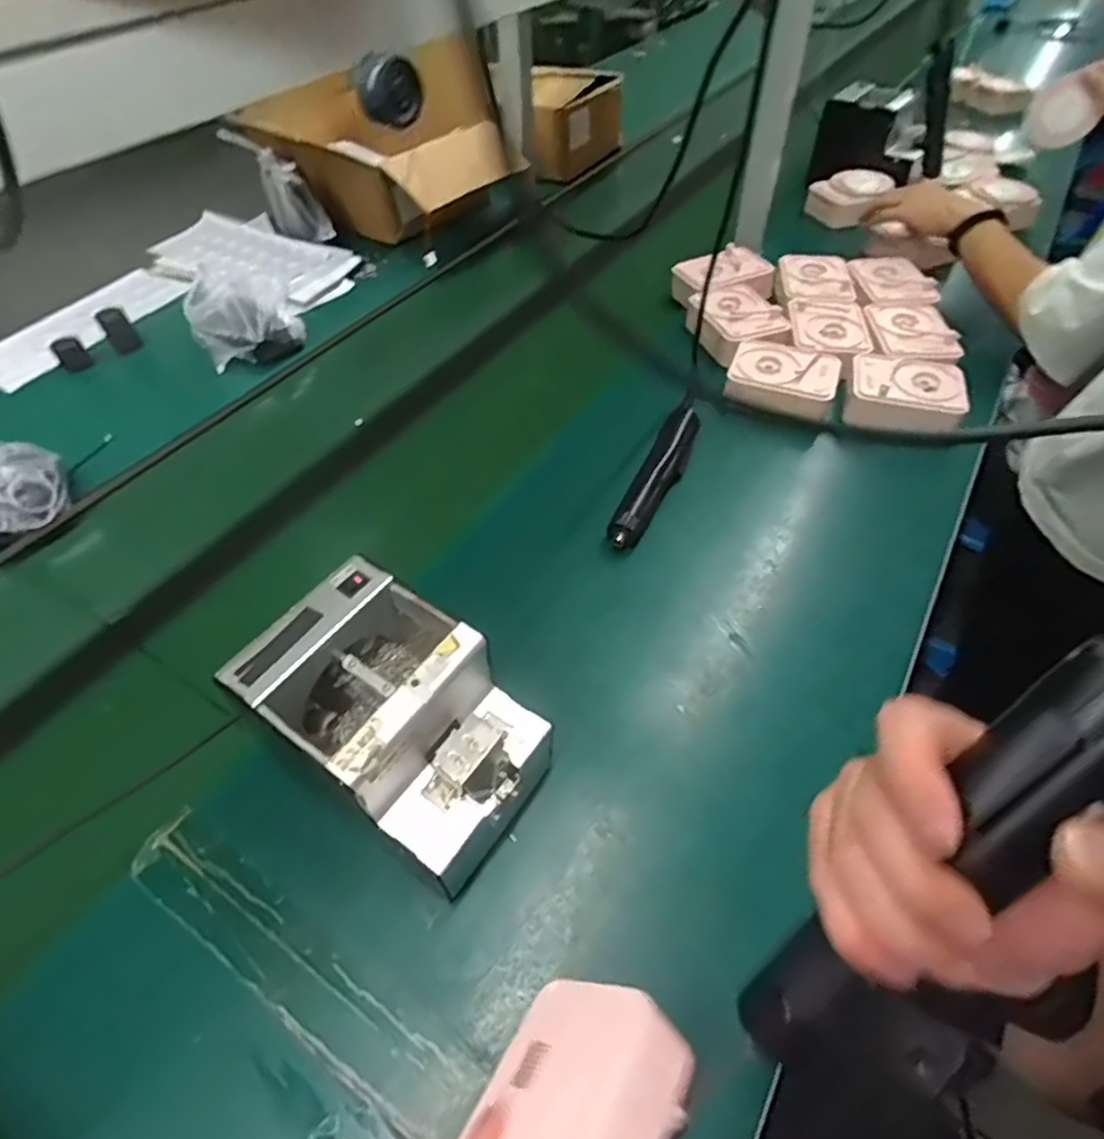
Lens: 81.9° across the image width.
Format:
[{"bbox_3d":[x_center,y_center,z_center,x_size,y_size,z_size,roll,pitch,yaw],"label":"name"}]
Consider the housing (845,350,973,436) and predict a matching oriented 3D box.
[{"bbox_3d":[0.432,-0.218,0.781,0.128,0.054,0.097,14,52,13],"label":"housing"}]

